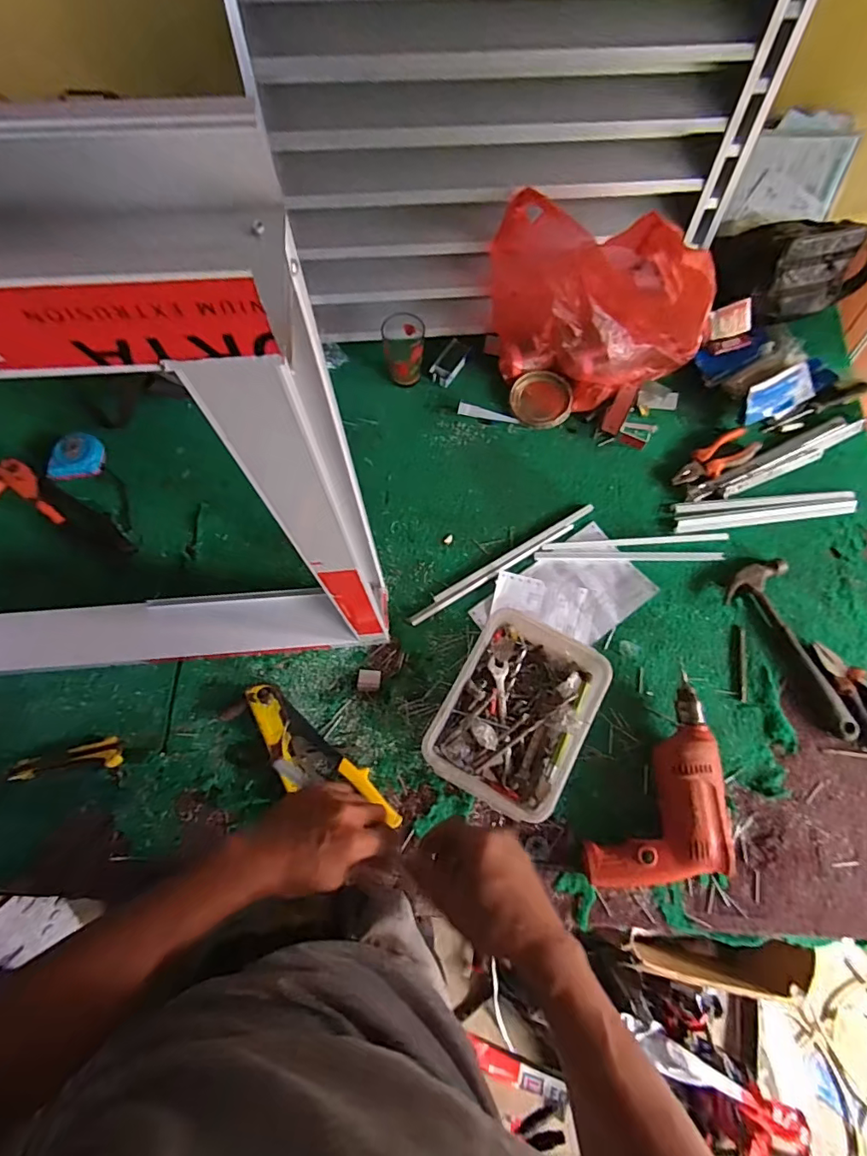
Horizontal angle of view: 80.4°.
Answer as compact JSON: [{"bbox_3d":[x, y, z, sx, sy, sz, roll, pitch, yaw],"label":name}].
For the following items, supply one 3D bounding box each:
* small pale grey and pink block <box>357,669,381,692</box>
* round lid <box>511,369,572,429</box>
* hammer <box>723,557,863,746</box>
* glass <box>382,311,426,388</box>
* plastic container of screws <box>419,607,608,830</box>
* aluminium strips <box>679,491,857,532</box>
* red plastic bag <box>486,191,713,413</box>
[{"bbox_3d":[-0.086,0.137,0.686,0.030,0.004,0.028,4,72,0],"label":"small pale grey and pink block"},{"bbox_3d":[0.171,-0.284,0.815,0.094,0.012,0.097,0,72,-1],"label":"round lid"},{"bbox_3d":[0.502,0.090,0.695,0.092,0.023,0.243,-26,75,-9],"label":"hammer"},{"bbox_3d":[-0.044,-0.353,0.803,0.063,0.082,0.070,-4,73,-2],"label":"glass"},{"bbox_3d":[0.105,0.166,0.650,0.169,0.051,0.230,29,74,8],"label":"plastic container of screws"},{"bbox_3d":[0.490,-0.102,0.758,0.270,0.012,0.044,-6,73,-3],"label":"aluminium strips"},{"bbox_3d":[0.234,-0.390,0.709,0.323,0.278,0.146,20,73,5],"label":"red plastic bag"}]

